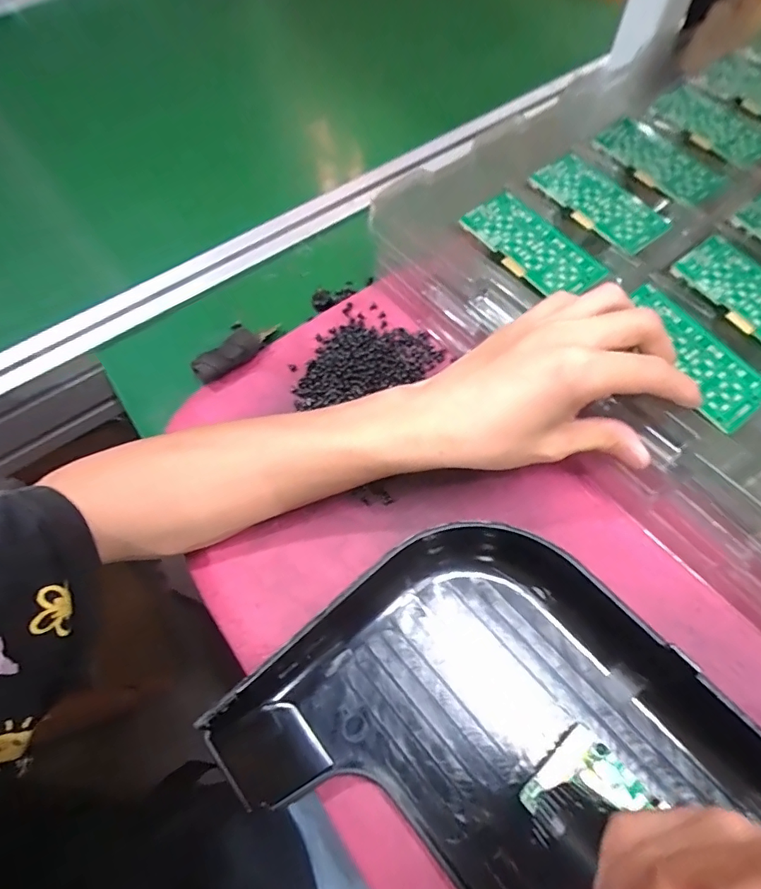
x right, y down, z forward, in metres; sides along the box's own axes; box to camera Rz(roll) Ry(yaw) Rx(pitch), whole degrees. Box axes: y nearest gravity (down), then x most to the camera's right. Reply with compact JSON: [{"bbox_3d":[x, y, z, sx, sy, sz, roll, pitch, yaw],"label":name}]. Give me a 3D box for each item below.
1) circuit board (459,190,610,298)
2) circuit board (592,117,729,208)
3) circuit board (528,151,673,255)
[{"bbox_3d":[0.099,-0.131,0.325,0.047,0.010,0.089,-34,67,-14],"label":"circuit board"},{"bbox_3d":[0.207,-0.211,0.365,0.050,0.005,0.095,-35,68,-15],"label":"circuit board"},{"bbox_3d":[0.153,-0.170,0.345,0.049,0.010,0.093,-34,67,-14],"label":"circuit board"}]

